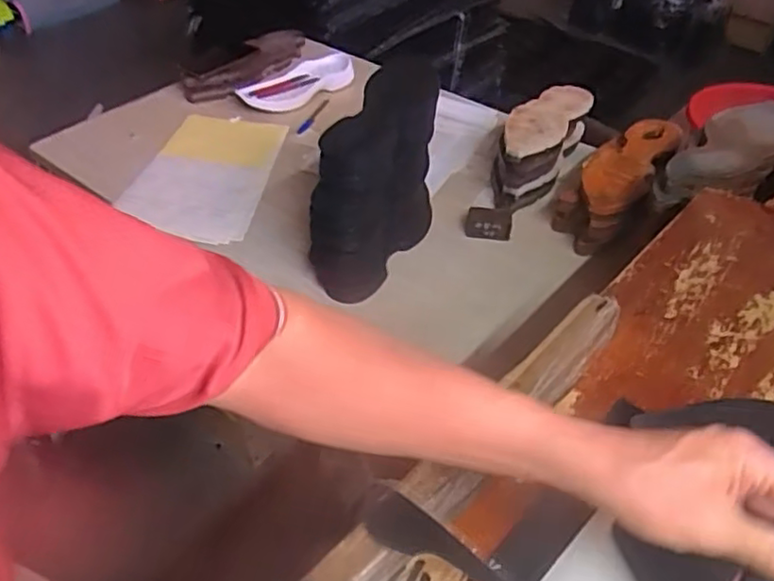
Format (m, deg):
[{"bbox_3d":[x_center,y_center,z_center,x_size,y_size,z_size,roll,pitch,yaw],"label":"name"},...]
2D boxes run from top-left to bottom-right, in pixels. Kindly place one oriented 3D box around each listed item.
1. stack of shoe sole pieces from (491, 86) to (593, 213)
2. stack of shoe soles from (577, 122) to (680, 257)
[{"bbox_3d":[0.244,-0.234,1.076,0.100,0.133,0.264,26,47,19],"label":"stack of shoe sole pieces"},{"bbox_3d":[0.371,-0.175,1.034,0.103,0.104,0.311,28,48,20],"label":"stack of shoe soles"}]

